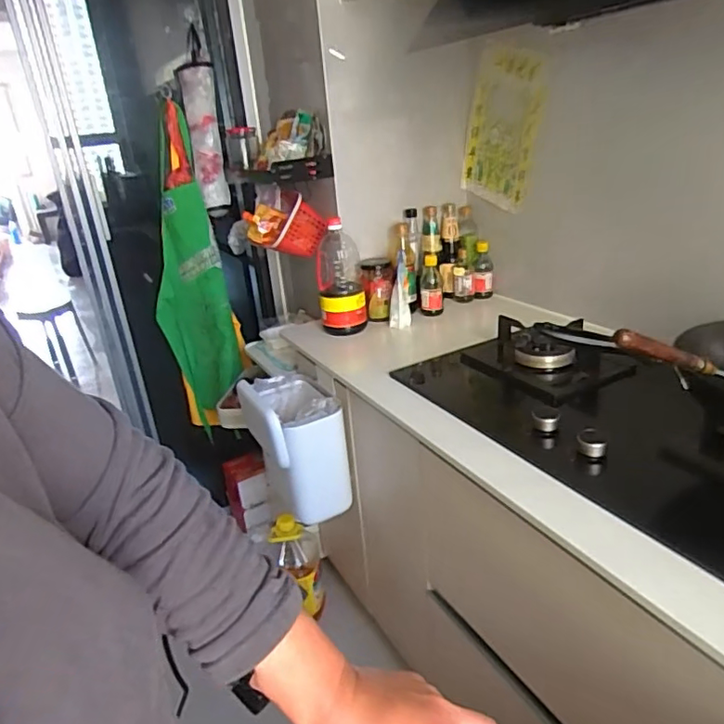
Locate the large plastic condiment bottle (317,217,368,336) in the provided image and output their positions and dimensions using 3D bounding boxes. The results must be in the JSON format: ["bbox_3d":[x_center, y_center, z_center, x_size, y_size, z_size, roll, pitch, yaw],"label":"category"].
[{"bbox_3d":[-0.056,-0.202,1.415,0.114,0.267,0.104,-7,23,-2],"label":"large plastic condiment bottle"}]

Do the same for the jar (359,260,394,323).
[{"bbox_3d":[0.044,-0.190,1.486,0.077,0.156,0.078,-5,23,2],"label":"jar"}]

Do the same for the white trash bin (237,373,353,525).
[{"bbox_3d":[-0.157,0.207,1.360,0.180,0.279,0.253,-15,25,-21],"label":"white trash bin"}]

